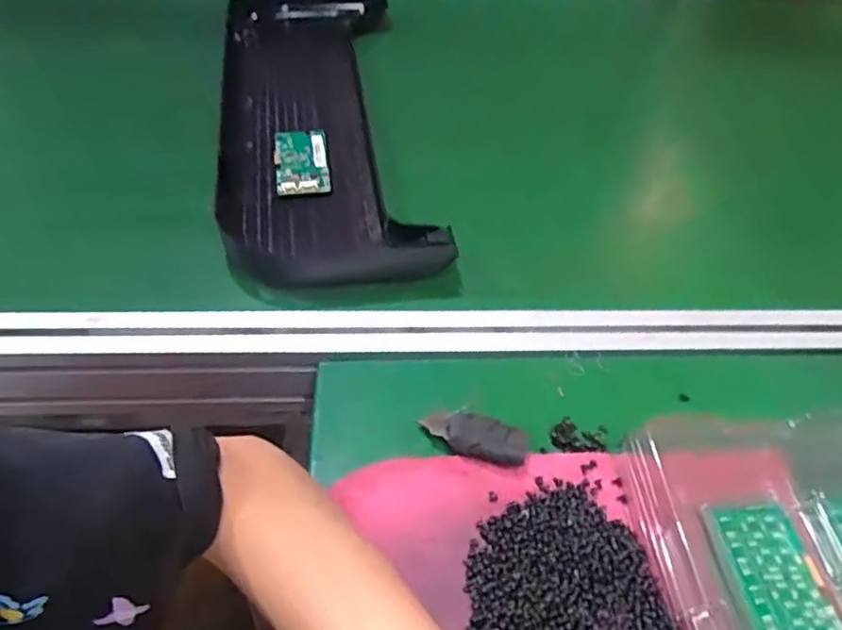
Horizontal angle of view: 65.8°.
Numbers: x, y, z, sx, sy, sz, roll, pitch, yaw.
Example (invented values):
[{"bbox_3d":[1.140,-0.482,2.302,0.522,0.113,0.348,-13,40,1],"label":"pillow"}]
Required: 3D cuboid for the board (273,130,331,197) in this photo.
[{"bbox_3d":[-0.115,-0.151,0.626,0.050,0.009,0.093,-8,50,-9],"label":"board"}]

